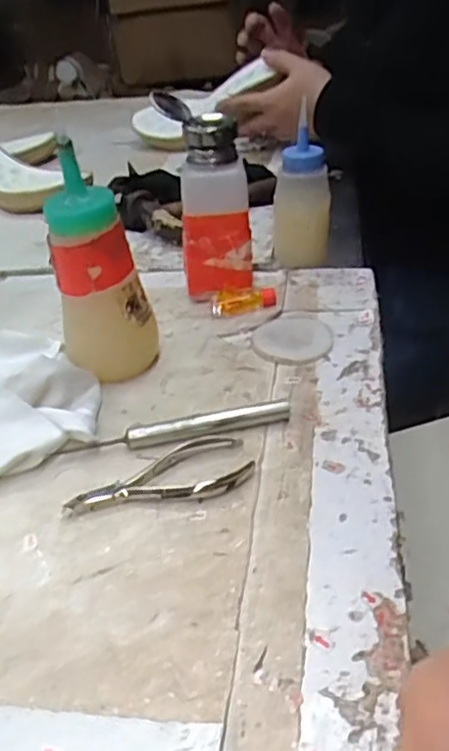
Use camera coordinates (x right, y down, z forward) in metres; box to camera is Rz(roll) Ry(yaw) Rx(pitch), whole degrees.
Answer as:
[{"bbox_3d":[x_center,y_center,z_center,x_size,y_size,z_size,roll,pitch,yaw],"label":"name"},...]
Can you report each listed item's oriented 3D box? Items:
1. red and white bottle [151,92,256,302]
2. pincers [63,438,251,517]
[{"bbox_3d":[-0.012,-0.134,0.525,0.057,0.152,0.056,-12,35,-12],"label":"red and white bottle"},{"bbox_3d":[-0.036,0.056,0.380,0.103,0.007,0.043,-5,34,-2],"label":"pincers"}]

